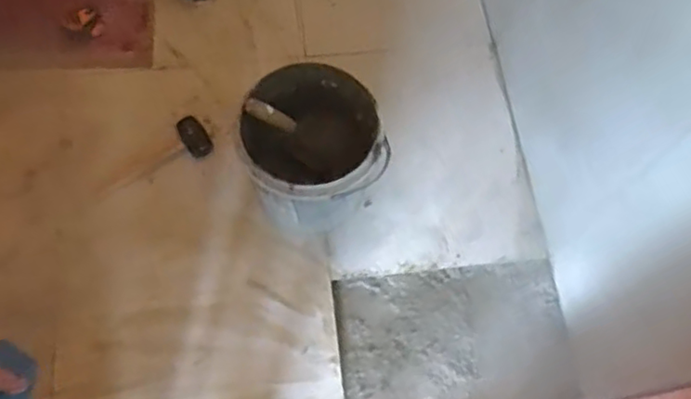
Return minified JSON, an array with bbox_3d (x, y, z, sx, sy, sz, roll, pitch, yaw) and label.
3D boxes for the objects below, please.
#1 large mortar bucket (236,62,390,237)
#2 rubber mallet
[{"bbox_3d":[-0.062,-0.088,1.393,0.273,0.315,0.286,1,66,-2],"label":"large mortar bucket"},{"bbox_3d":[-0.460,-0.110,1.519,0.290,0.052,0.102,-24,69,-12],"label":"rubber mallet"}]

